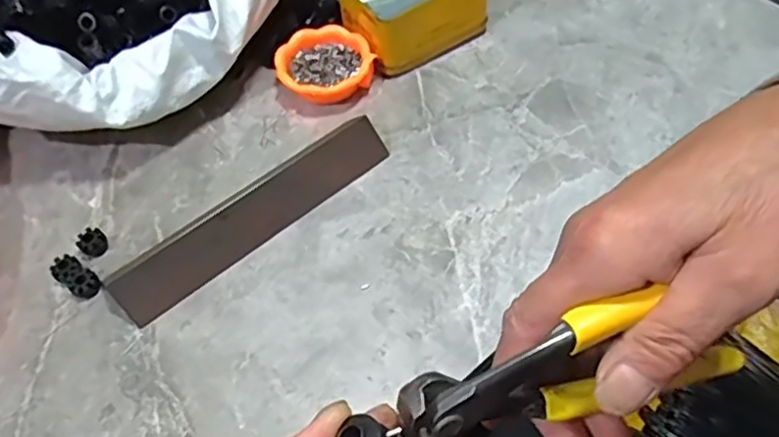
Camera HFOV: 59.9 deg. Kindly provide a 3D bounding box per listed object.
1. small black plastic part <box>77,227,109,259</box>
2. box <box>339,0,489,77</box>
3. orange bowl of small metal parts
[{"bbox_3d":[-0.207,0.017,0.470,0.019,0.015,0.014,-37,61,-20],"label":"small black plastic part"},{"bbox_3d":[0.020,-0.180,0.569,0.111,0.058,0.086,-29,57,-16],"label":"box"},{"bbox_3d":[-0.052,-0.123,0.552,0.076,0.029,0.073,-2,55,2],"label":"orange bowl of small metal parts"}]

